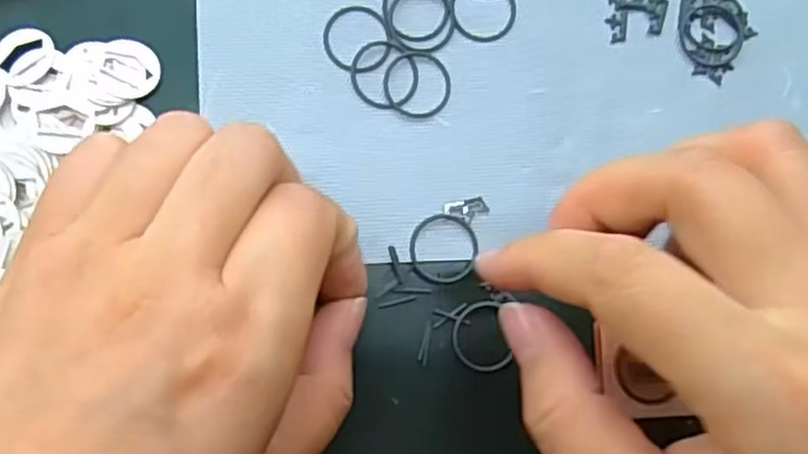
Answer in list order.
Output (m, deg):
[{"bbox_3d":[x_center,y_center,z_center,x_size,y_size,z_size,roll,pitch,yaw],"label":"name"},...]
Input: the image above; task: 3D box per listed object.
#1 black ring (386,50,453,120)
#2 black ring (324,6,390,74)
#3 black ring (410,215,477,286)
[{"bbox_3d":[0.004,-0.043,0.224,0.020,0.004,0.021,1,84,-7],"label":"black ring"},{"bbox_3d":[-0.014,-0.057,0.222,0.020,0.004,0.021,1,84,-7],"label":"black ring"},{"bbox_3d":[0.012,0.006,0.218,0.021,0.004,0.020,1,84,-7],"label":"black ring"}]

